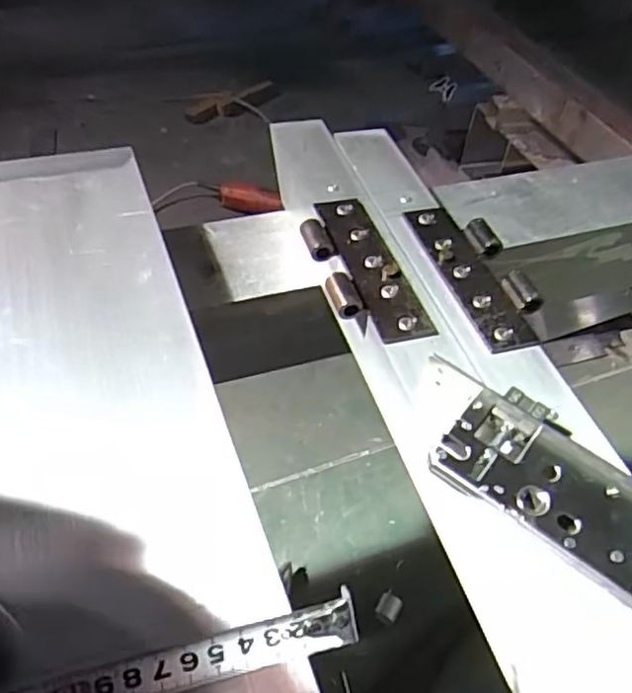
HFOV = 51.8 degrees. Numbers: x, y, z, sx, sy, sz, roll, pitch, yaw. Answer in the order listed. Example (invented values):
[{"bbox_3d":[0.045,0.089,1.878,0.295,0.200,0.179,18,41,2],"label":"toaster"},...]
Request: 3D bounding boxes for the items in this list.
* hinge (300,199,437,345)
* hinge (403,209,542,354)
[{"bbox_3d":[0.030,-0.061,0.468,0.058,0.012,0.148,-10,50,-16],"label":"hinge"},{"bbox_3d":[0.119,-0.058,0.476,0.052,0.014,0.149,-9,50,-15],"label":"hinge"}]

